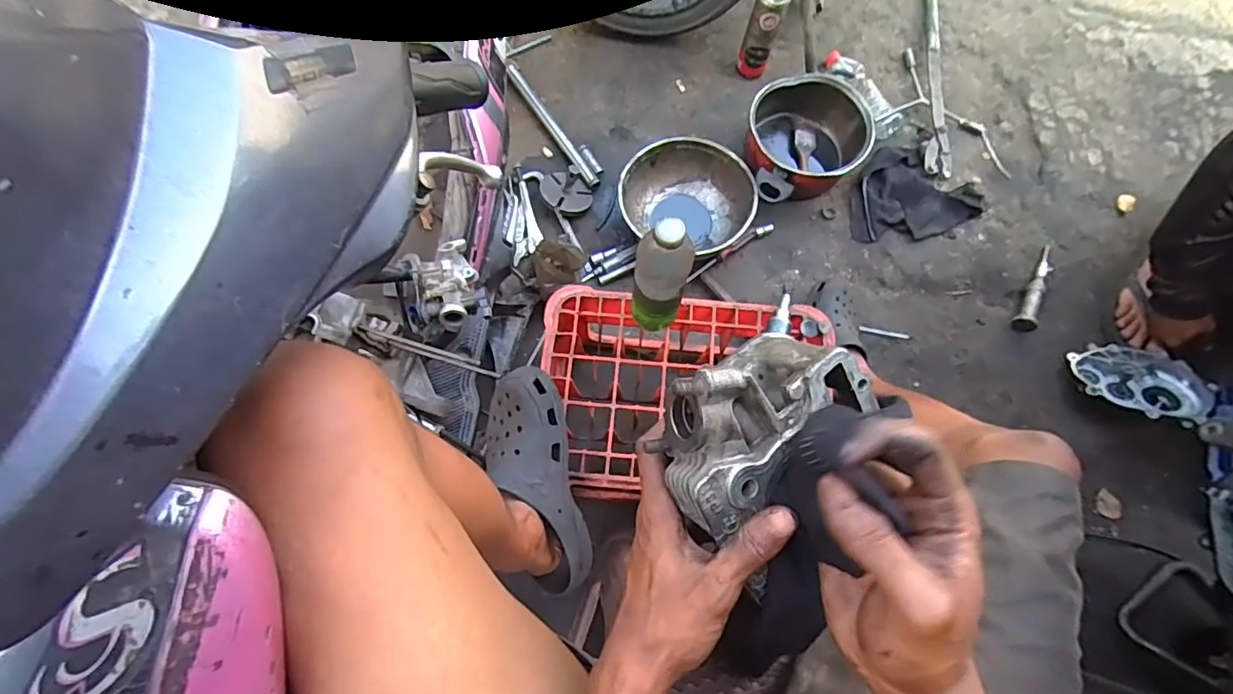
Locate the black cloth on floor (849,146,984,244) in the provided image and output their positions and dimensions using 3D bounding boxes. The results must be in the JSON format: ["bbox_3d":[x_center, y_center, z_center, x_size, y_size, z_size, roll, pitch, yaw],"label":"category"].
[{"bbox_3d":[0.631,-0.325,1.129,0.282,0.028,0.220,3,71,-1],"label":"black cloth on floor"}]

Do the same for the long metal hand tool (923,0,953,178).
[{"bbox_3d":[0.714,-0.617,1.229,0.062,0.015,0.531,7,71,1],"label":"long metal hand tool"}]

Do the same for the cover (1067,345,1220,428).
[{"bbox_3d":[0.923,0.057,0.957,0.156,0.036,0.200,-41,56,-17],"label":"cover"}]

